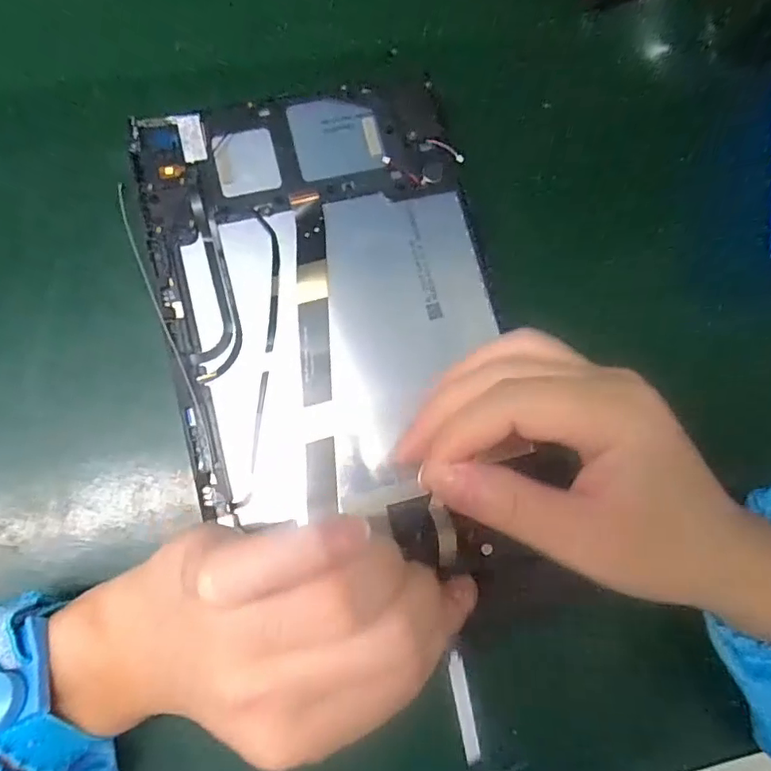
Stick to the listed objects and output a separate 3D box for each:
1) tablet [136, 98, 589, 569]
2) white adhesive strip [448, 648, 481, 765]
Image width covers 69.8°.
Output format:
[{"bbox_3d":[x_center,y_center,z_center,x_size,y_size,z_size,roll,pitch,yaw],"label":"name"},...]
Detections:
[{"bbox_3d":[-0.021,-0.029,0.251,0.147,0.011,0.224,-13,81,-4],"label":"tablet"},{"bbox_3d":[0.029,0.119,0.204,0.006,0.004,0.038,-11,83,-5],"label":"white adhesive strip"}]

